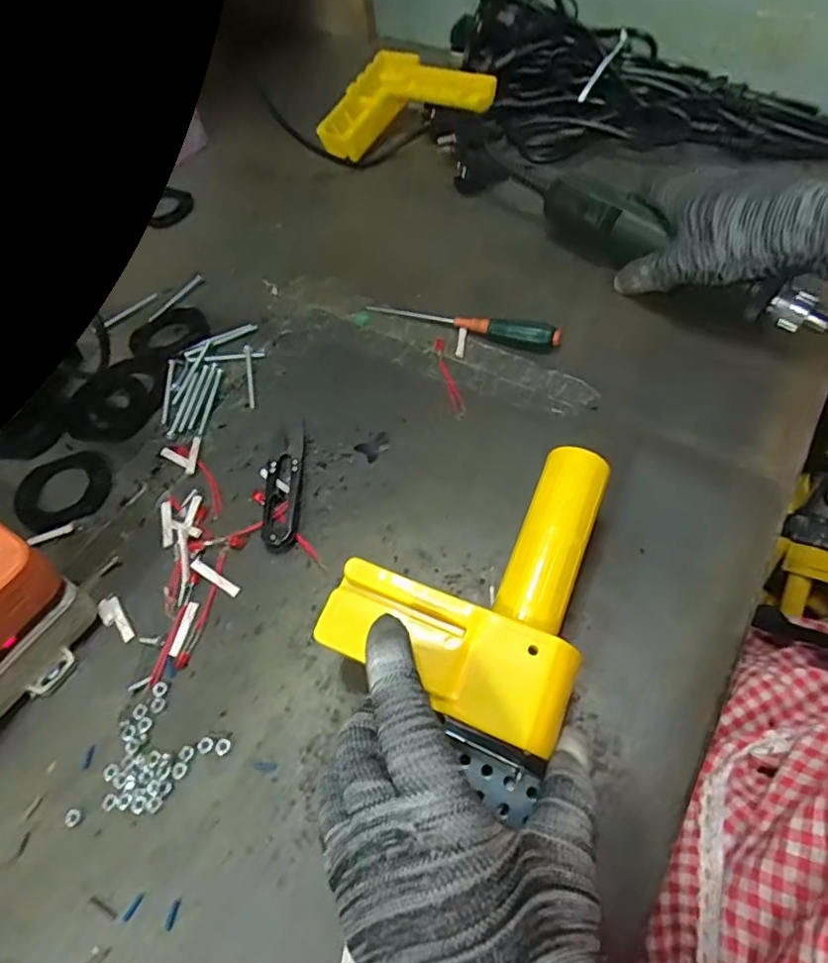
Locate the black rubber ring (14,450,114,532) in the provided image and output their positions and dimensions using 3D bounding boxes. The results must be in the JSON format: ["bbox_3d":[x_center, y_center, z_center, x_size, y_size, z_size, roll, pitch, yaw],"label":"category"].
[{"bbox_3d":[-0.226,0.004,0.375,0.051,0.008,0.060,26,64,19],"label":"black rubber ring"}]

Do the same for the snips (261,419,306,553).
[{"bbox_3d":[-0.081,0.000,0.359,0.021,0.011,0.089,-2,58,3],"label":"snips"}]

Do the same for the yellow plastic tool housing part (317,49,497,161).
[{"bbox_3d":[-0.014,-0.359,0.548,0.156,0.047,0.123,-11,58,-2],"label":"yellow plastic tool housing part"}]

